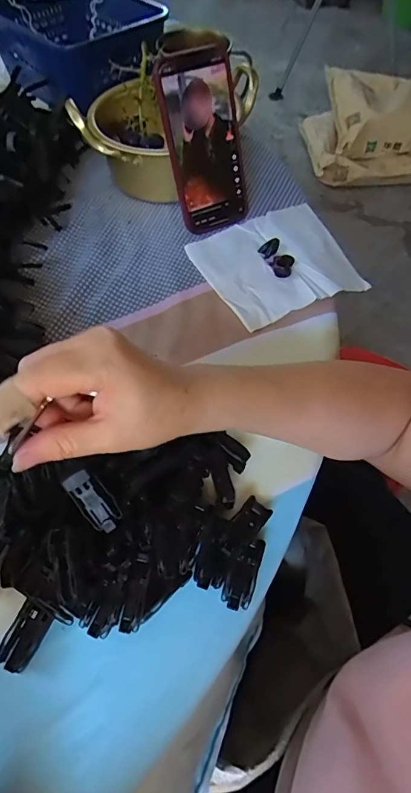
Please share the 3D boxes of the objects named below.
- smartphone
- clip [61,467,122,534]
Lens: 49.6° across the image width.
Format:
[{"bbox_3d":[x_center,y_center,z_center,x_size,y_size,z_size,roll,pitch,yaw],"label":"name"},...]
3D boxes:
[{"bbox_3d":[0.001,-0.256,0.456,0.074,0.158,0.016,-22,35,-14],"label":"smartphone"},{"bbox_3d":[-0.073,0.067,0.288,0.020,0.009,0.042,-39,102,-22],"label":"clip"}]

